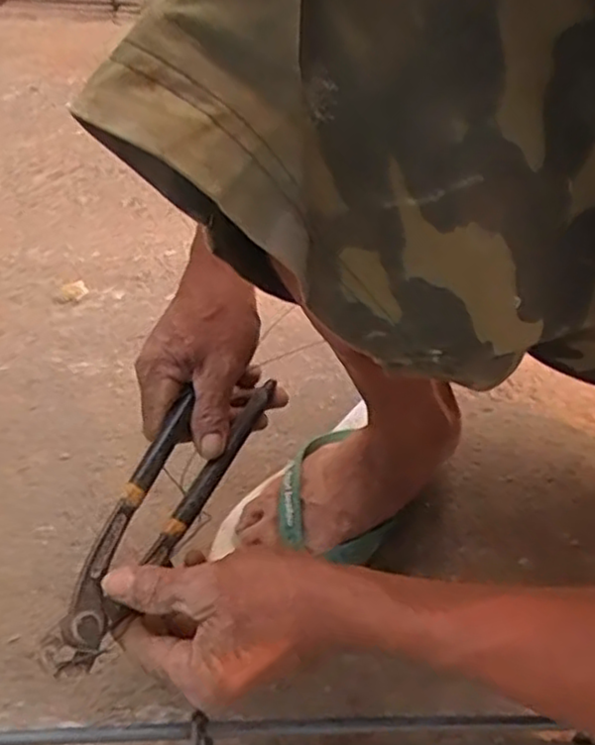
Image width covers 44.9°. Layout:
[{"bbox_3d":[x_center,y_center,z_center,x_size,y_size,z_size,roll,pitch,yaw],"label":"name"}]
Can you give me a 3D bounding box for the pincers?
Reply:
[{"bbox_3d":[-0.080,0.073,0.423,0.042,0.032,0.211,23,53,16],"label":"pincers"}]

